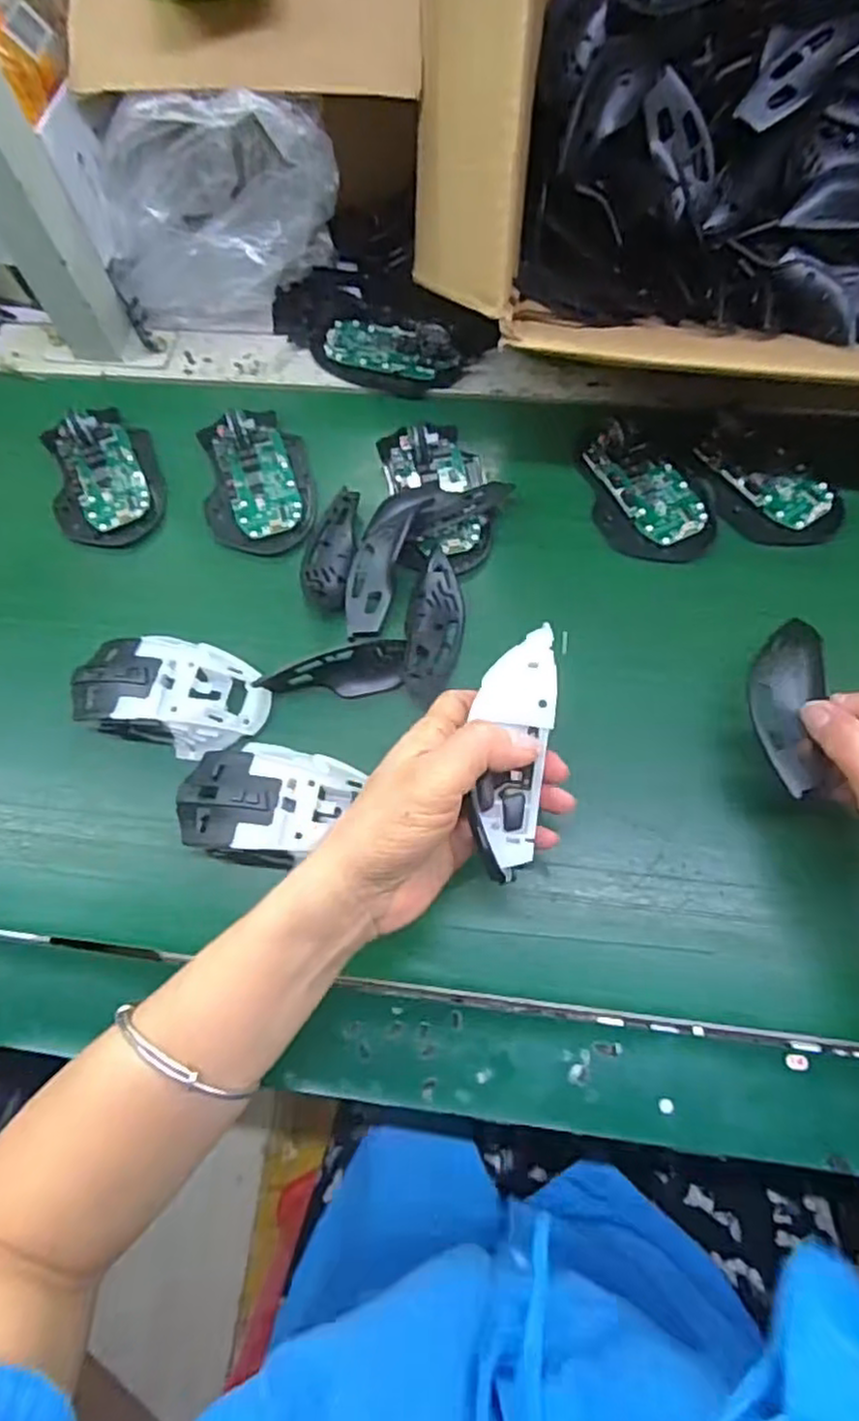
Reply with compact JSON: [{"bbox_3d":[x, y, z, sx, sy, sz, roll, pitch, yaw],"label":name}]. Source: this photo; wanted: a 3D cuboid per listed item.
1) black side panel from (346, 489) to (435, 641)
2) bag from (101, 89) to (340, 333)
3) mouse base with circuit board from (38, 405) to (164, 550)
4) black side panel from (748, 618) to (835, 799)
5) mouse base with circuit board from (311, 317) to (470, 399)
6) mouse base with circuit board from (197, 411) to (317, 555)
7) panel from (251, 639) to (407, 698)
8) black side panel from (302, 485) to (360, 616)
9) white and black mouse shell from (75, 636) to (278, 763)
[{"bbox_3d":[-0.032,-0.099,0.445,0.036,0.023,0.106,18,71,9],"label":"black side panel"},{"bbox_3d":[-0.149,-0.349,0.488,0.162,0.138,0.075,1,69,3],"label":"bag"},{"bbox_3d":[-0.227,-0.168,0.491,0.074,0.019,0.111,-12,69,-2],"label":"mouse base with circuit board"},{"bbox_3d":[0.184,-0.004,0.360,0.033,0.019,0.093,6,72,5],"label":"black side panel"},{"bbox_3d":[-0.033,-0.267,0.523,0.115,0.020,0.060,19,72,10],"label":"mouse base with circuit board"},{"bbox_3d":[-0.118,-0.158,0.482,0.072,0.025,0.106,-8,69,0],"label":"mouse base with circuit board"},{"bbox_3d":[-0.057,-0.022,0.418,0.087,0.023,0.024,-10,69,-1],"label":"panel"},{"bbox_3d":[-0.065,-0.105,0.460,0.034,0.007,0.087,7,70,6],"label":"black side panel"},{"bbox_3d":[-0.155,-0.013,0.416,0.113,0.028,0.062,14,71,8],"label":"white and black mouse shell"}]

